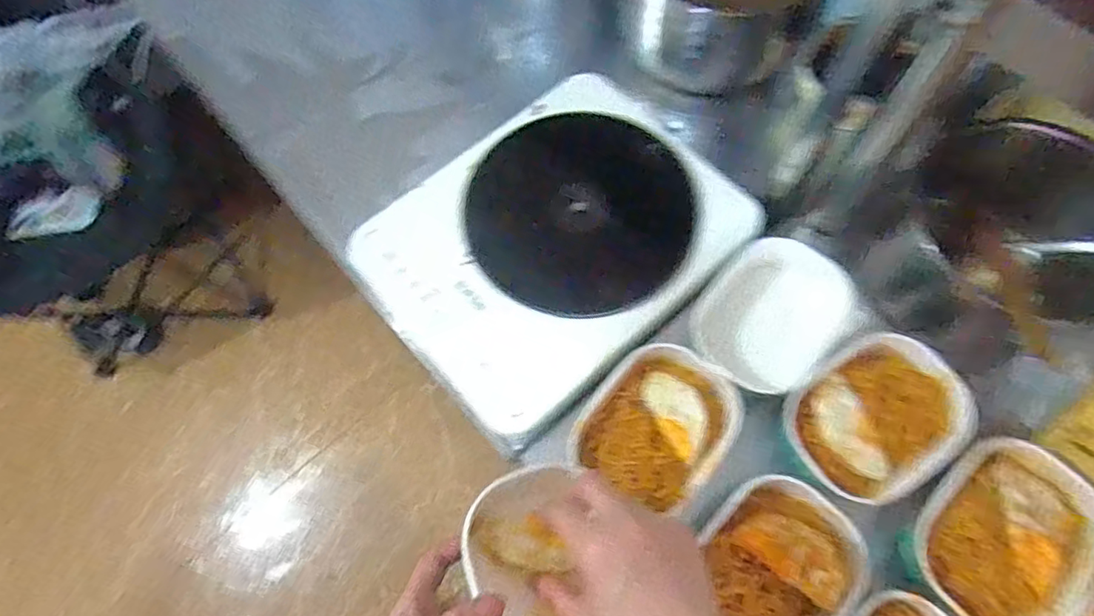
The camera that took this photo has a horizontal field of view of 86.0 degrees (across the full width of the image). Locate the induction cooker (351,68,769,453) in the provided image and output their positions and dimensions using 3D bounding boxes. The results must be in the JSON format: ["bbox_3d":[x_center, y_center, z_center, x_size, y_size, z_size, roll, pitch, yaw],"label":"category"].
[{"bbox_3d":[0.009,-0.065,0.557,0.327,0.046,0.261,-42,72,-13],"label":"induction cooker"}]

